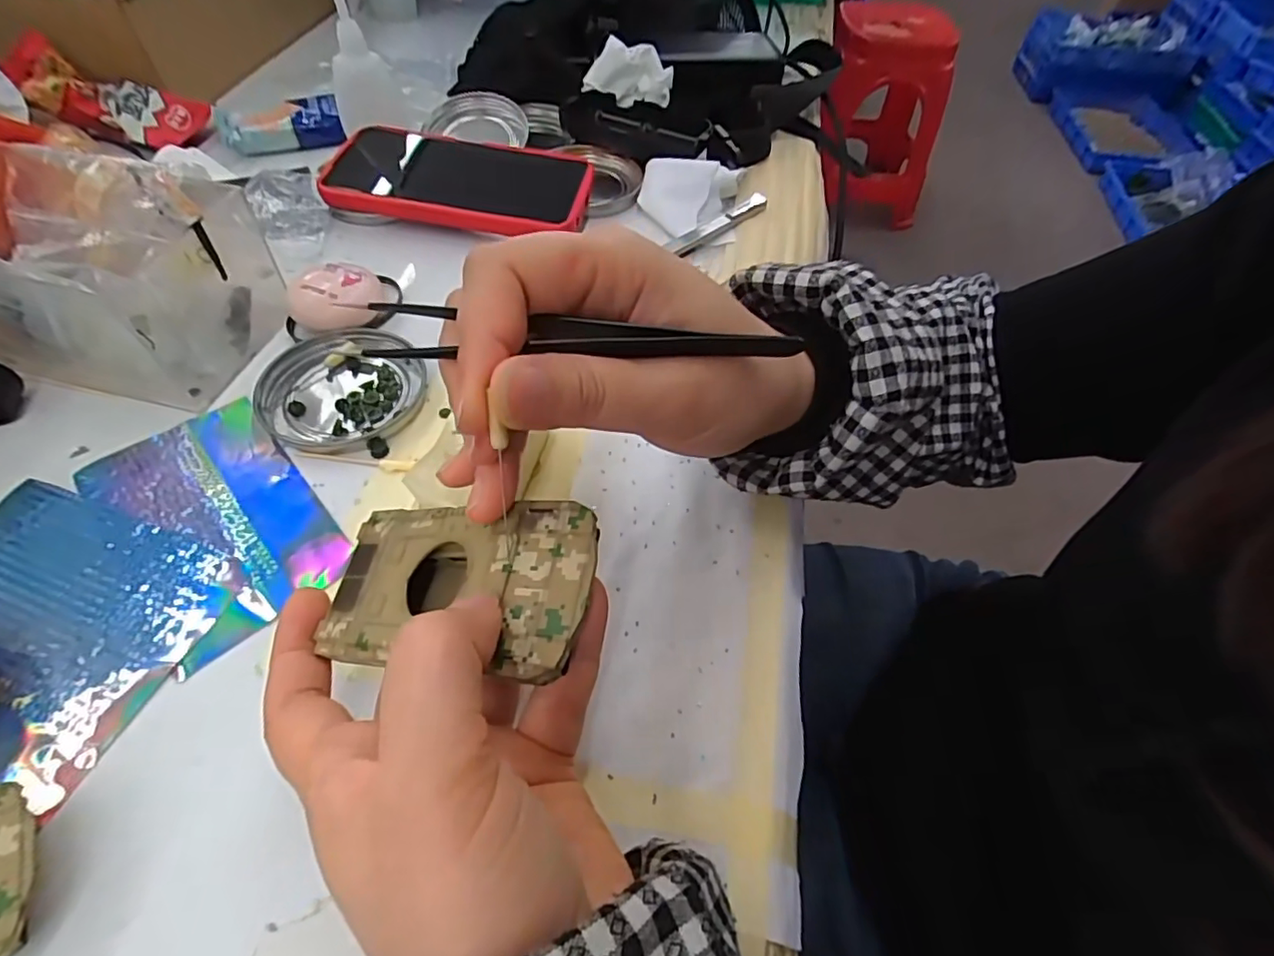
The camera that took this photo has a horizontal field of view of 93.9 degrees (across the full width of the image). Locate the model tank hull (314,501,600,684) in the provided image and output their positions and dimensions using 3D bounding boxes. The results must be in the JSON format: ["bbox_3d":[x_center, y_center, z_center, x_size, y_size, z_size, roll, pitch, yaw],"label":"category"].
[{"bbox_3d":[-0.055,0.031,0.177,0.093,0.013,0.048,-7,49,29],"label":"model tank hull"}]

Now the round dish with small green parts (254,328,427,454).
[{"bbox_3d":[-0.150,-0.045,0.300,0.079,0.008,0.074,-11,57,-12],"label":"round dish with small green parts"}]

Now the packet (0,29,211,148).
[{"bbox_3d":[-0.379,-0.271,0.420,0.117,0.028,0.047,15,53,-16],"label":"packet"}]

